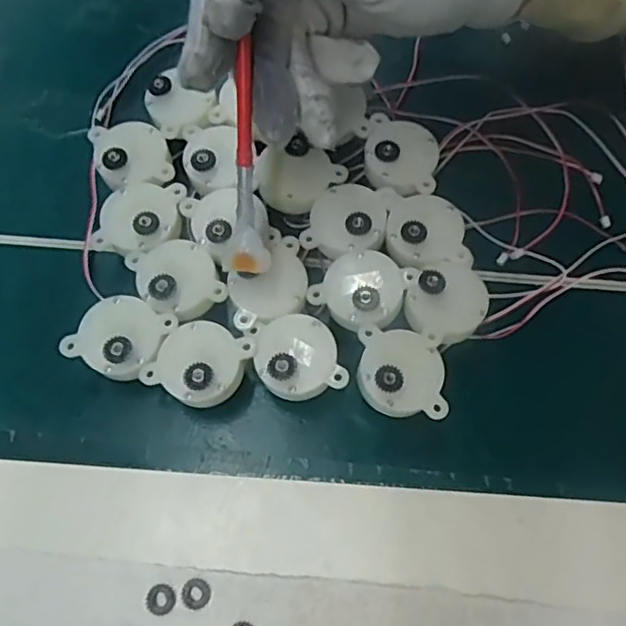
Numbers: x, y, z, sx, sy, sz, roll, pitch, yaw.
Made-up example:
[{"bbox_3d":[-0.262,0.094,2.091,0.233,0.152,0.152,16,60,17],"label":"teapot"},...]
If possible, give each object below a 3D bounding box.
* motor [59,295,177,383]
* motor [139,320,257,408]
[{"bbox_3d":[-0.076,0.012,0.259,0.034,0.033,0.032,25,72,10],"label":"motor"},{"bbox_3d":[-0.044,0.022,0.254,0.039,0.033,0.032,22,71,9],"label":"motor"}]

